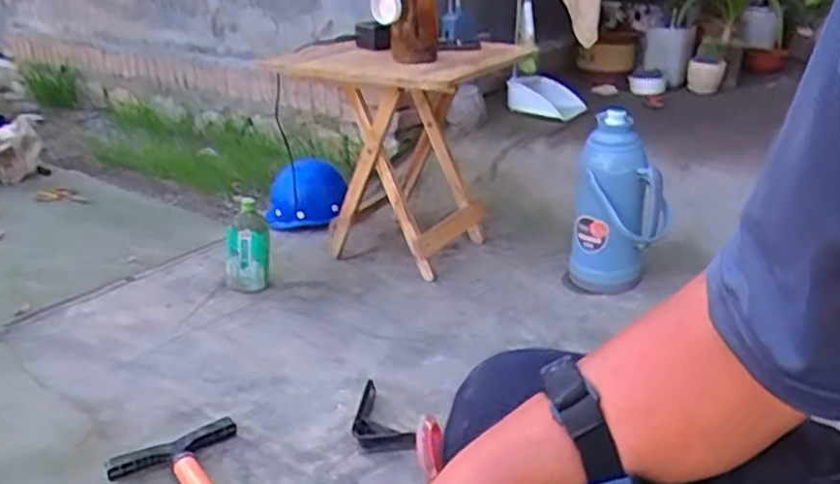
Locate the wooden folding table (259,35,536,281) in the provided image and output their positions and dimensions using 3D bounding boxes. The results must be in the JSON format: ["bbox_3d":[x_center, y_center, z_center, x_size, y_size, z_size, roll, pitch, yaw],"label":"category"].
[{"bbox_3d":[-0.062,-0.196,1.604,0.326,0.482,0.553,22,29,39],"label":"wooden folding table"}]

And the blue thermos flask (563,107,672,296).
[{"bbox_3d":[0.427,-0.067,1.519,0.190,0.377,0.138,10,25,22],"label":"blue thermos flask"}]

